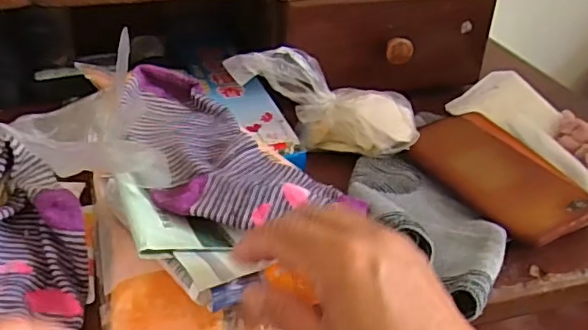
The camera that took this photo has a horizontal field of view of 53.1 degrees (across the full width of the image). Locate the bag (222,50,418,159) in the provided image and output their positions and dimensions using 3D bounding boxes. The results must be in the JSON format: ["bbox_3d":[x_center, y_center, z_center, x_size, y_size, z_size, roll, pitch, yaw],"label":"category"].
[{"bbox_3d":[0.023,-0.053,0.510,0.165,0.071,0.060,26,35,-2],"label":"bag"}]

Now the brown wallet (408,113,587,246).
[{"bbox_3d":[0.159,0.002,0.463,0.085,0.018,0.153,-14,36,-23],"label":"brown wallet"}]

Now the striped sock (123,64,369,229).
[{"bbox_3d":[-0.050,-0.011,0.425,0.120,0.044,0.202,-16,37,-25],"label":"striped sock"}]

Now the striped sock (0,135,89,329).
[{"bbox_3d":[-0.170,0.046,0.346,0.089,0.071,0.107,-19,38,-29],"label":"striped sock"}]

